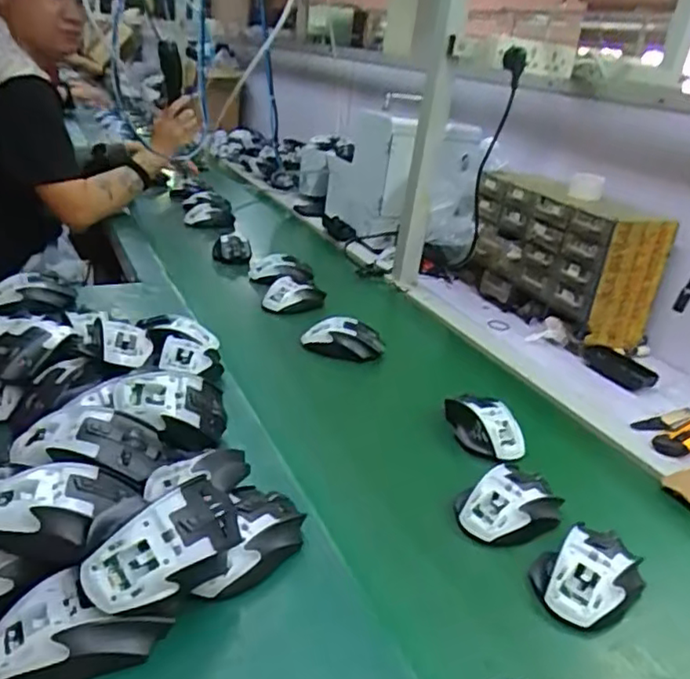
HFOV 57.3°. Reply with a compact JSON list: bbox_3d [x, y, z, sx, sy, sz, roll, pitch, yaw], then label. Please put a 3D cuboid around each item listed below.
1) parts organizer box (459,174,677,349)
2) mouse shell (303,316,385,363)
[{"bbox_3d":[0.364,-0.145,1.107,0.140,0.221,0.336,-8,29,-30],"label":"parts organizer box"},{"bbox_3d":[-0.001,-0.002,0.914,0.119,0.043,0.054,9,25,4],"label":"mouse shell"}]

